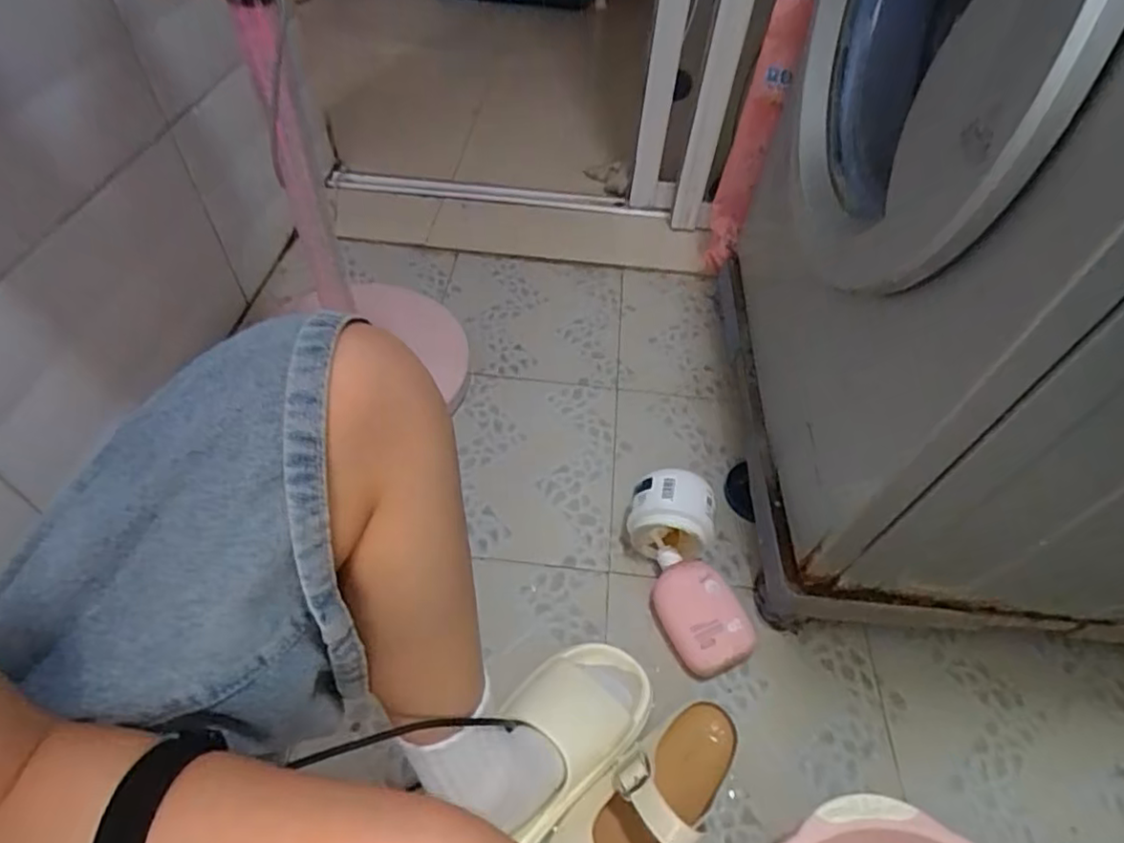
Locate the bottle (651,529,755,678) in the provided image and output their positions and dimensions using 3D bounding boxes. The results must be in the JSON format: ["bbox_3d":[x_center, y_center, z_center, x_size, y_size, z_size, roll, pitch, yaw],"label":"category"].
[{"bbox_3d":[0.144,0.208,0.702,0.078,0.053,0.156,-20,55,-20],"label":"bottle"}]

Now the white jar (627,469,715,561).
[{"bbox_3d":[0.129,0.116,0.738,0.094,0.107,0.077,15,51,7],"label":"white jar"}]

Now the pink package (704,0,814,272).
[{"bbox_3d":[0.292,-0.424,0.956,0.056,0.391,0.087,15,51,10],"label":"pink package"}]

